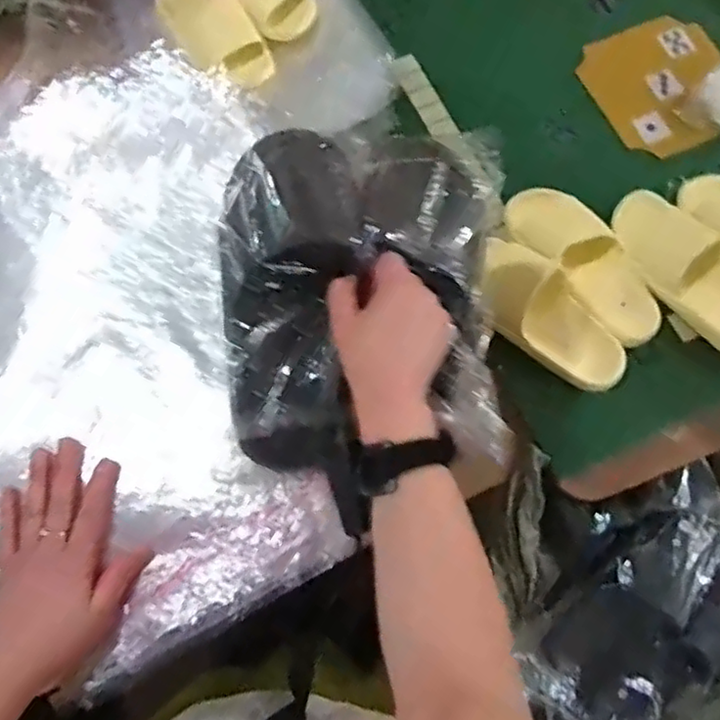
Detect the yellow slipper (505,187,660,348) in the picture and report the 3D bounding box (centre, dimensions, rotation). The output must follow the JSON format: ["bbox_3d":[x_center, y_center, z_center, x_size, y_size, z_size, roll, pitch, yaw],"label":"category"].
[{"bbox_3d":[0.294,-0.131,0.849,0.108,0.061,0.253,-42,77,-10],"label":"yellow slipper"}]

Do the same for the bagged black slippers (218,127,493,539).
[{"bbox_3d":[-0.011,-0.046,0.518,0.209,0.076,0.310,9,74,4],"label":"bagged black slippers"}]

